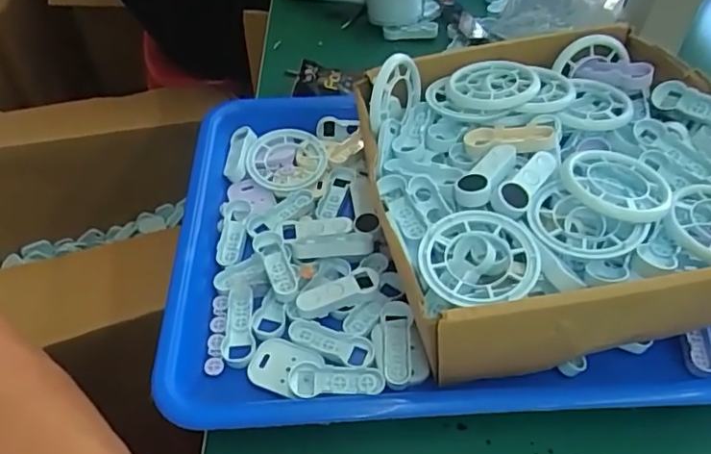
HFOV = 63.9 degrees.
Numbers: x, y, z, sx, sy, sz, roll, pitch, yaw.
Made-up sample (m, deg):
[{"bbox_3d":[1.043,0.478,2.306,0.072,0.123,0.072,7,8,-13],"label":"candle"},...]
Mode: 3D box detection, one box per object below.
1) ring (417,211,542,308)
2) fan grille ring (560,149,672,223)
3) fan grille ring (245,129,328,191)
[{"bbox_3d":[0.061,0.015,0.281,0.057,0.010,0.054,0,49,0],"label":"ring"},{"bbox_3d":[0.138,-0.023,0.302,0.054,0.013,0.054,0,49,0],"label":"fan grille ring"},{"bbox_3d":[-0.049,-0.050,0.417,0.057,0.013,0.053,0,49,0],"label":"fan grille ring"}]

